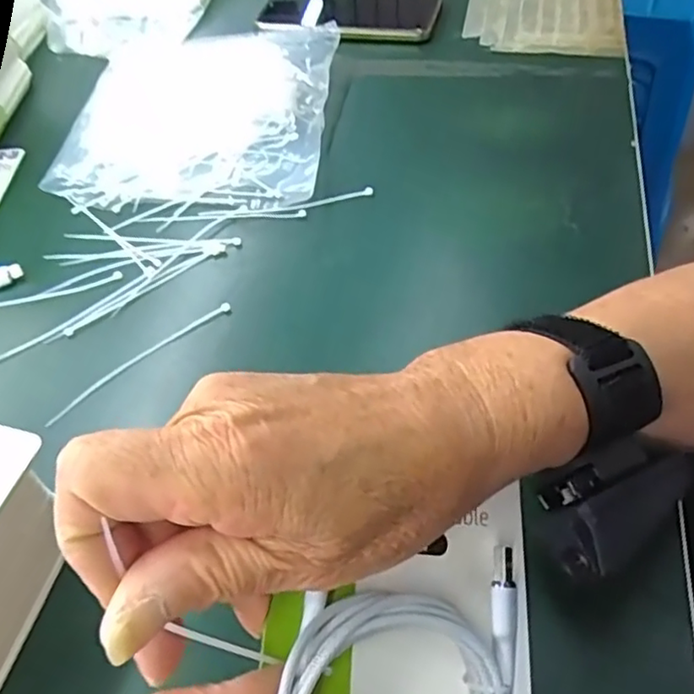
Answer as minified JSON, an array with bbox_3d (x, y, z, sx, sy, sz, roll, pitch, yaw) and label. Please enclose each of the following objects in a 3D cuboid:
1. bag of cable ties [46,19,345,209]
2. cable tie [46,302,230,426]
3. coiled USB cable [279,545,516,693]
[{"bbox_3d":[-0.115,-0.182,0.481,0.196,0.031,0.192,0,53,6],"label":"bag of cable ties"},{"bbox_3d":[-0.117,0.007,0.355,0.118,0.004,0.007,-36,58,-20],"label":"cable tie"},{"bbox_3d":[0.024,0.118,0.211,0.093,0.025,0.074,-14,53,-5],"label":"coiled USB cable"}]

